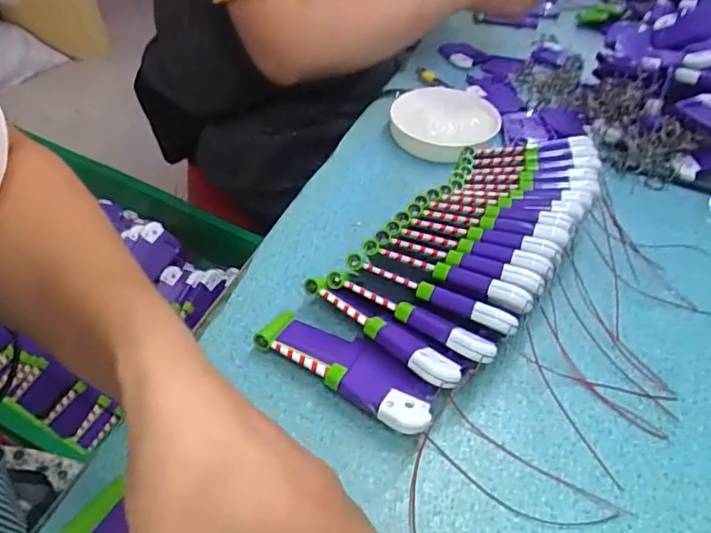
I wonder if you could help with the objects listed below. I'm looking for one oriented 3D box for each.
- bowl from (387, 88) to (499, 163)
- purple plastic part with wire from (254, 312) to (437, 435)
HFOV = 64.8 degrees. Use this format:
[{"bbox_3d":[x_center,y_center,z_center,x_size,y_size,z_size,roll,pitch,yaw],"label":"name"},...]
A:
[{"bbox_3d":[0.089,-0.142,0.553,0.102,0.033,0.098,3,43,-3],"label":"bowl"},{"bbox_3d":[-0.004,0.062,0.352,0.118,0.023,0.043,27,47,22],"label":"purple plastic part with wire"}]

